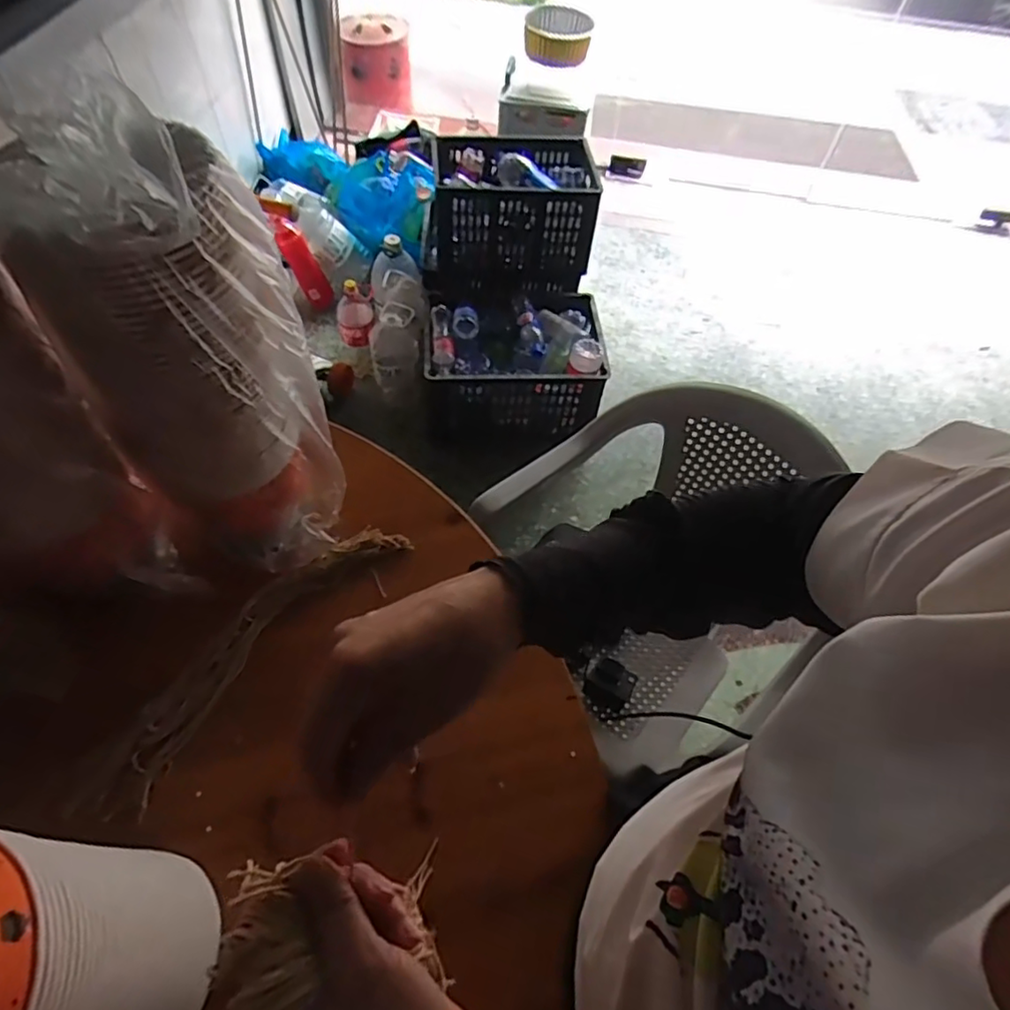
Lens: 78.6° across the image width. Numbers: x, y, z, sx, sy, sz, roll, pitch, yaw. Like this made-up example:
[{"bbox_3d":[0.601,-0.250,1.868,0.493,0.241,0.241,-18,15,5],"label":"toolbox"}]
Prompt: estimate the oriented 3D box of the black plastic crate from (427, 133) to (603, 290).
[{"bbox_3d":[0.008,-0.855,1.806,0.475,0.306,0.311,0,57,-4],"label":"black plastic crate"}]

